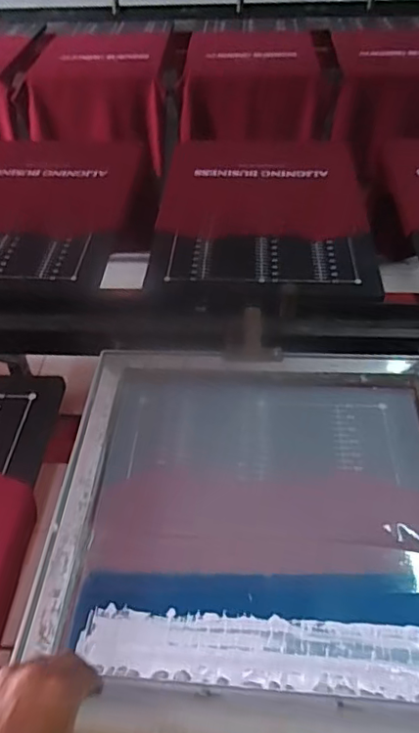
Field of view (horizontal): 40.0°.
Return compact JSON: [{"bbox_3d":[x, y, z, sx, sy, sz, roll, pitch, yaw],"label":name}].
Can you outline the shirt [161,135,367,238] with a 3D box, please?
[{"bbox_3d":[0.105,-0.388,1.182,0.385,0.014,0.424,1,46,4],"label":"shirt"}]

